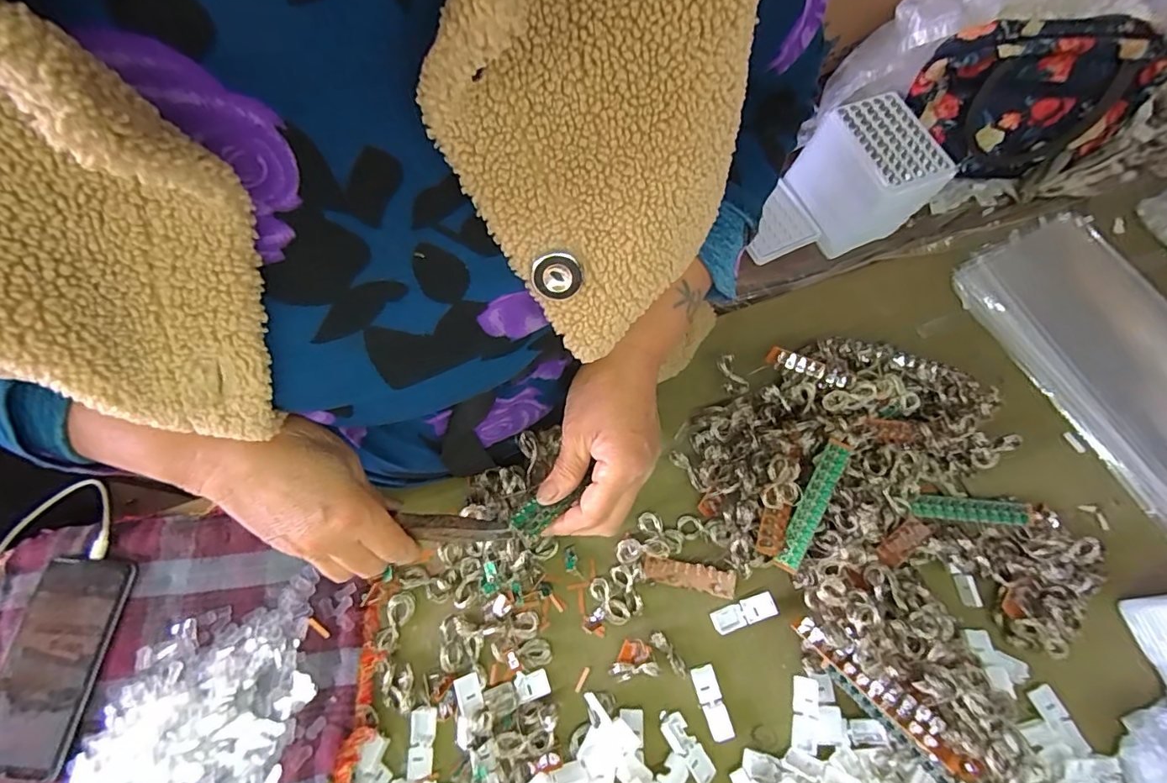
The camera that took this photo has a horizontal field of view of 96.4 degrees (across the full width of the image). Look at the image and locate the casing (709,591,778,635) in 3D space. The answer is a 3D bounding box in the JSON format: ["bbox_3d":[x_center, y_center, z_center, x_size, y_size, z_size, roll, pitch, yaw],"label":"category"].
[{"bbox_3d":[0.142,0.197,0.461,0.055,0.009,0.020,-22,70,3],"label":"casing"}]

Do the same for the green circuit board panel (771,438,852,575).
[{"bbox_3d":[0.209,0.103,0.473,0.022,0.011,0.127,27,83,9],"label":"green circuit board panel"}]

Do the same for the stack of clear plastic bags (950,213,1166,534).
[{"bbox_3d":[0.562,-0.028,0.546,0.173,0.029,0.344,-23,72,-9],"label":"stack of clear plastic bags"}]

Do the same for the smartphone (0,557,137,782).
[{"bbox_3d":[-0.436,0.221,0.426,0.077,0.013,0.160,7,70,2],"label":"smartphone"}]

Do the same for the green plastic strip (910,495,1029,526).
[{"bbox_3d":[0.362,0.111,0.492,0.101,0.009,0.021,6,70,1],"label":"green plastic strip"}]

